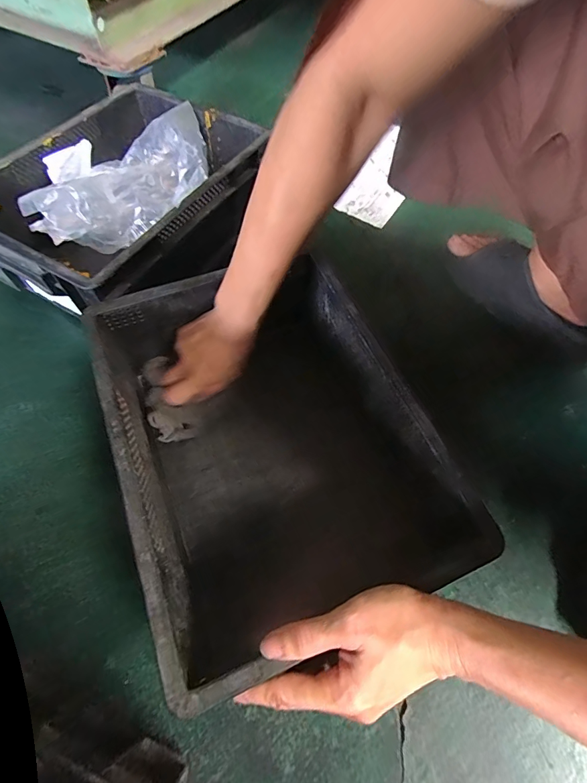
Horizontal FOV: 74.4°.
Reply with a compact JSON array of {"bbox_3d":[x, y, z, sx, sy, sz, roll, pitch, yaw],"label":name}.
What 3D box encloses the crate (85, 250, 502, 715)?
[{"bbox_3d":[-0.032,0.050,0.368,0.226,0.121,0.328,-19,63,-14],"label":"crate"}]

